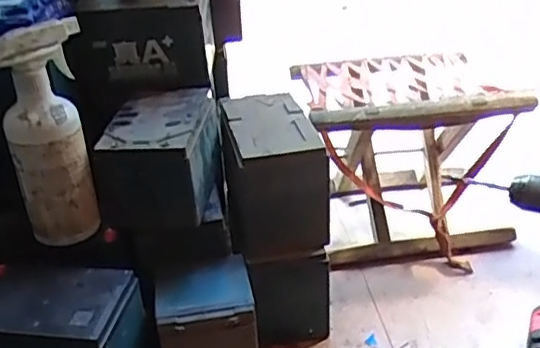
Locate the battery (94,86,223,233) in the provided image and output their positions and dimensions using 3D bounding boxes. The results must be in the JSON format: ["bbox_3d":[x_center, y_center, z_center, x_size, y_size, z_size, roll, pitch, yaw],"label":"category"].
[{"bbox_3d":[-0.118,-0.017,0.722,0.111,0.112,0.135,-3,29,0],"label":"battery"}]

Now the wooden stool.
[{"bbox_3d":[0.198,-0.020,0.960,0.291,0.263,0.213,-3,29,1],"label":"wooden stool"}]

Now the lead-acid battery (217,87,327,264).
[{"bbox_3d":[0.002,-0.006,0.794,0.108,0.132,0.183,-7,30,-7],"label":"lead-acid battery"}]

